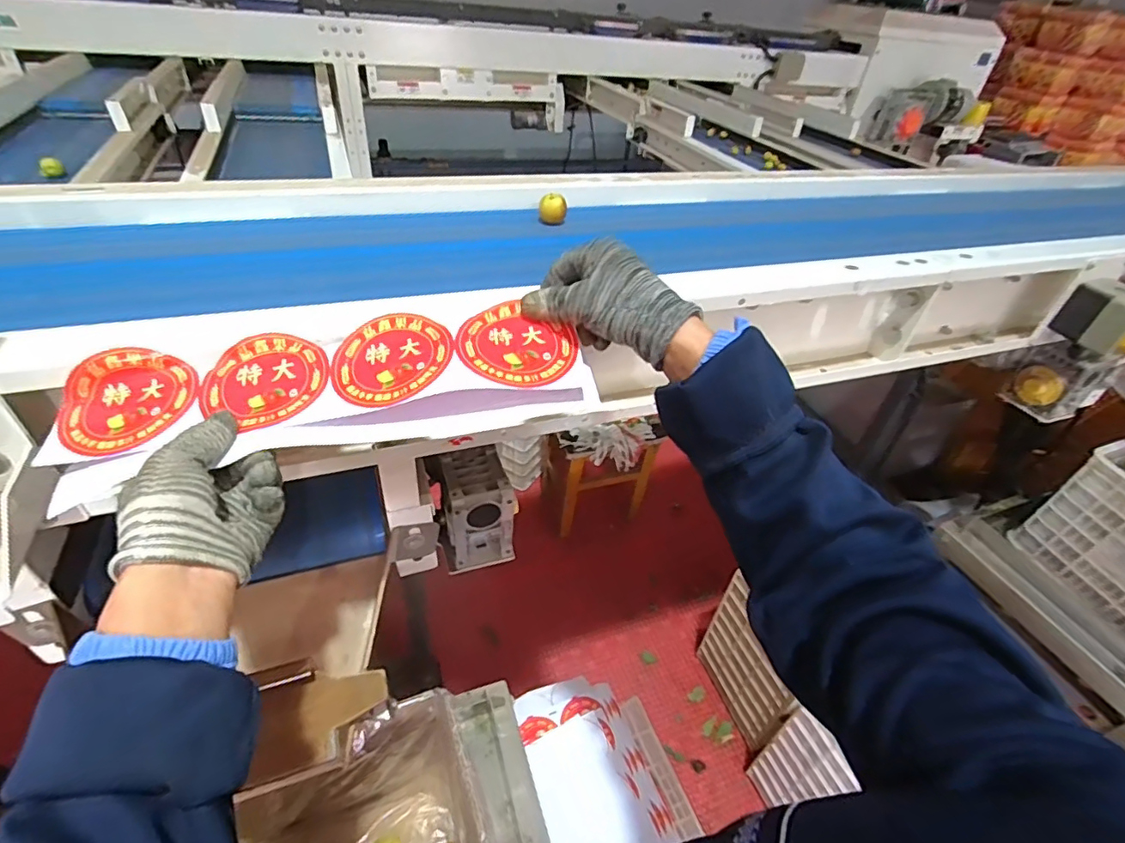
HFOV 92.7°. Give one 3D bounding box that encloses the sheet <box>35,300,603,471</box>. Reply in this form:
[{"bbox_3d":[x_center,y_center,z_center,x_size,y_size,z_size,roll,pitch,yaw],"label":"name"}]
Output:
[{"bbox_3d":[-0.168,-0.032,0.390,0.368,0.029,0.107,-8,61,-4],"label":"sheet"}]

